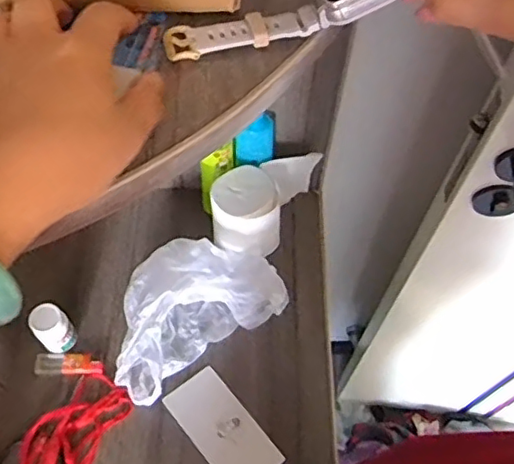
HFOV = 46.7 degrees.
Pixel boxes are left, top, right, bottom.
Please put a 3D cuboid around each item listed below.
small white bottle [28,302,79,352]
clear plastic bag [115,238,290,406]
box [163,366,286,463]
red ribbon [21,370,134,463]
[{"bbox_3d":[-0.234,0.111,0.684,0.039,0.077,0.032,-39,69,-21],"label":"small white bottle"},{"bbox_3d":[-0.086,0.079,0.687,0.203,0.095,0.149,-30,66,-17],"label":"clear plastic bag"},{"bbox_3d":[-0.038,0.223,0.672,0.069,0.014,0.138,-37,68,-20],"label":"box"},{"bbox_3d":[-0.201,0.235,0.655,0.105,0.025,0.158,6,61,2],"label":"red ribbon"}]

